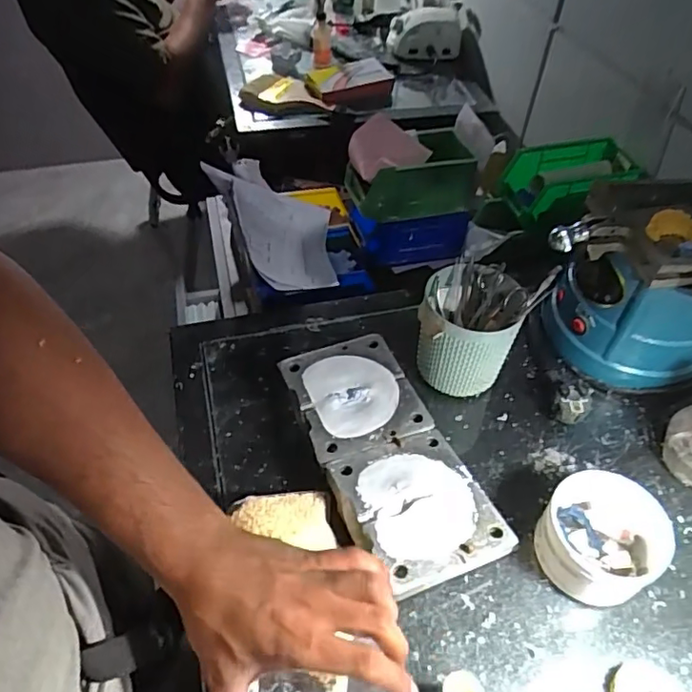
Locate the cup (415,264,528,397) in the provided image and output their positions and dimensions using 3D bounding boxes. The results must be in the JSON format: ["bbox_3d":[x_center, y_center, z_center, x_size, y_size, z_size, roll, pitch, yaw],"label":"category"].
[{"bbox_3d":[0.122,-0.011,0.585,0.093,0.115,0.087,1,48,-1],"label":"cup"}]

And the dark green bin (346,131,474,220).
[{"bbox_3d":[0.096,-0.252,0.832,0.171,0.085,0.098,-10,49,-11],"label":"dark green bin"}]

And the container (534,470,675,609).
[{"bbox_3d":[0.215,0.161,0.476,0.107,0.059,0.095,-28,55,-24],"label":"container"}]

